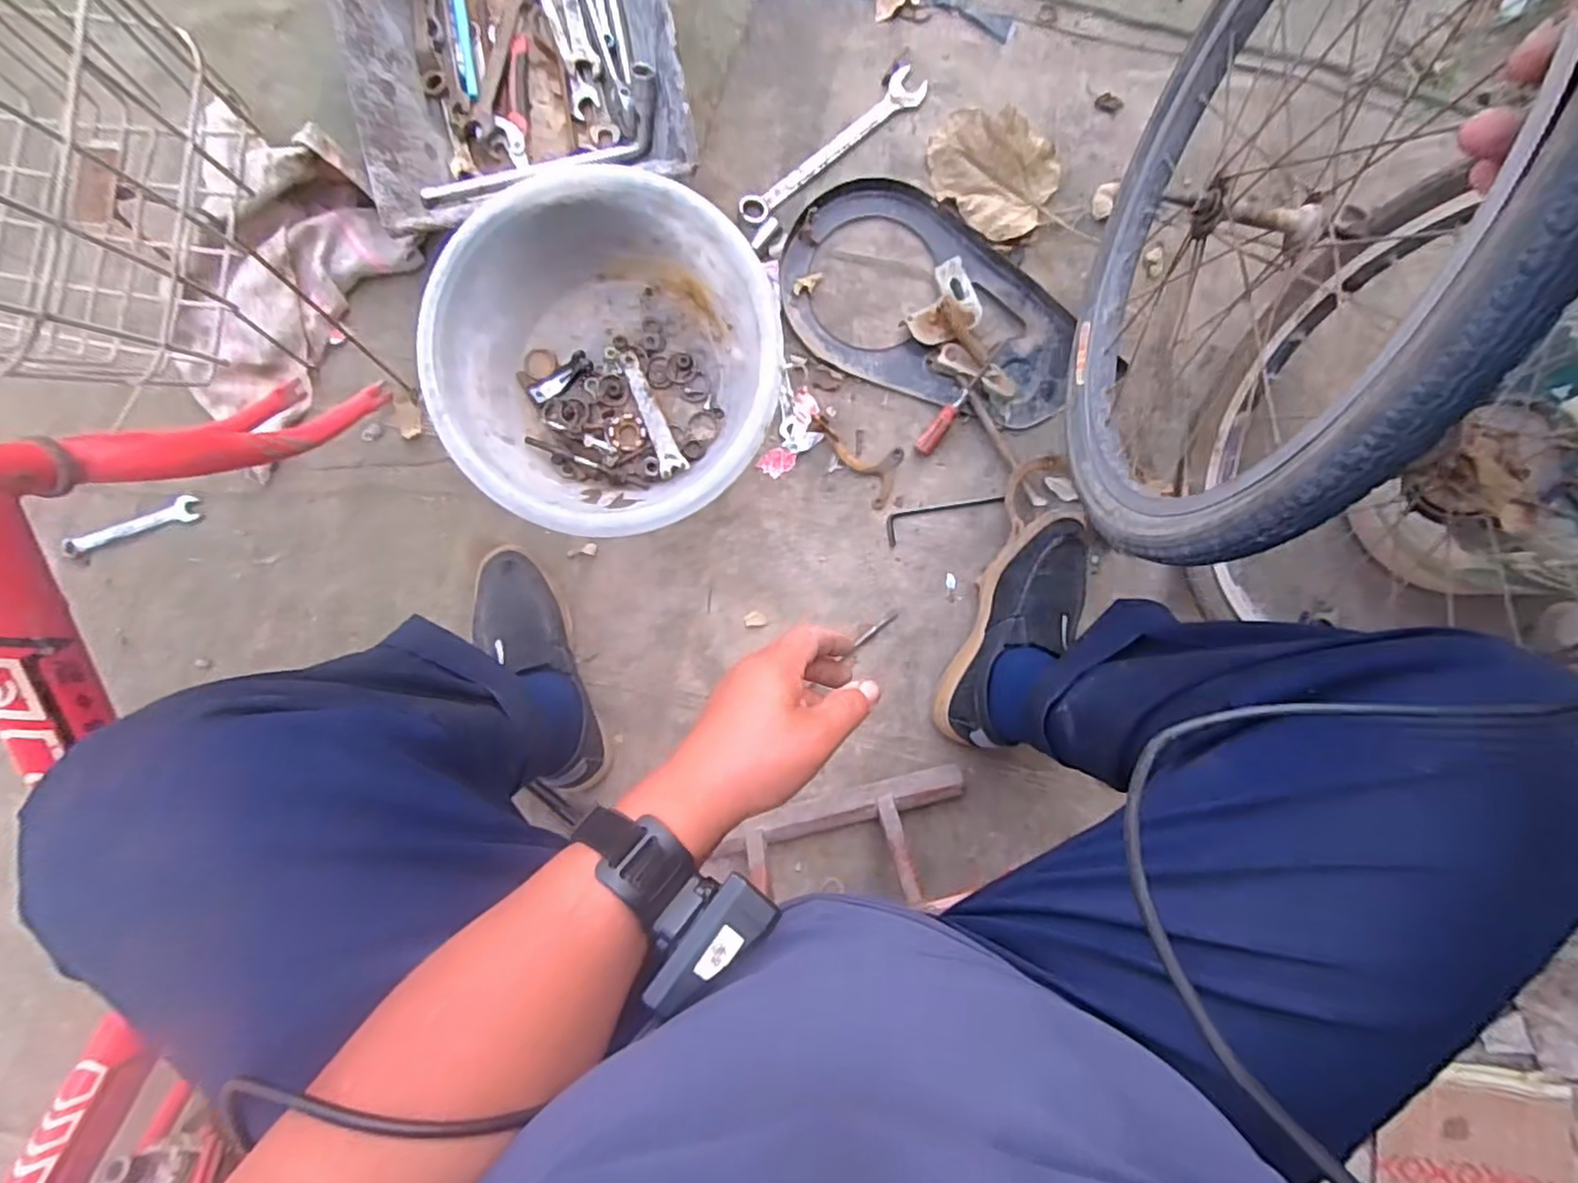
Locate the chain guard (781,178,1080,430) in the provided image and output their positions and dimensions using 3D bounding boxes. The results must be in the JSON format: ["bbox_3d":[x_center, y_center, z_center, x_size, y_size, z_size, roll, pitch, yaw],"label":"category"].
[{"bbox_3d":[0.162,-0.316,0.747,0.339,0.028,0.198,21,93,-4],"label":"chain guard"}]

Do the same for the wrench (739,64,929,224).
[{"bbox_3d":[0.048,-0.487,0.752,0.244,0.008,0.037,-39,95,1],"label":"wrench"}]

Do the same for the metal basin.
[{"bbox_3d":[-0.180,-0.231,0.704,0.323,0.109,0.329,0,95,-3],"label":"metal basin"}]

